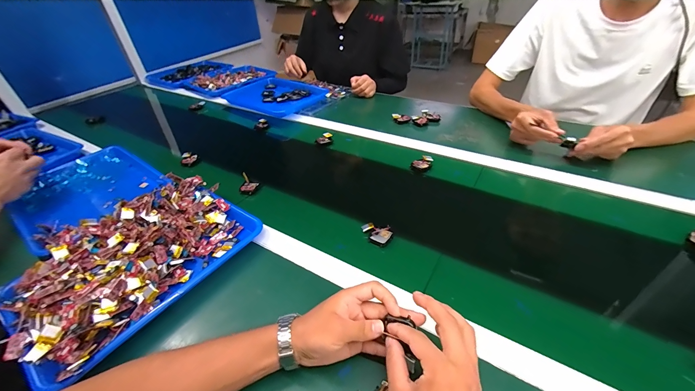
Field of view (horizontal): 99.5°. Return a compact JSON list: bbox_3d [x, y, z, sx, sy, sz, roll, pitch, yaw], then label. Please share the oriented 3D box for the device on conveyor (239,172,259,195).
[{"bbox_3d":[-0.220,-0.027,0.658,0.035,0.031,0.040,4,39,12],"label":"device on conveyor"}]

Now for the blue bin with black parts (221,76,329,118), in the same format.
[{"bbox_3d":[-0.269,-0.374,1.080,0.335,0.044,0.239,21,46,29],"label":"blue bin with black parts"}]

